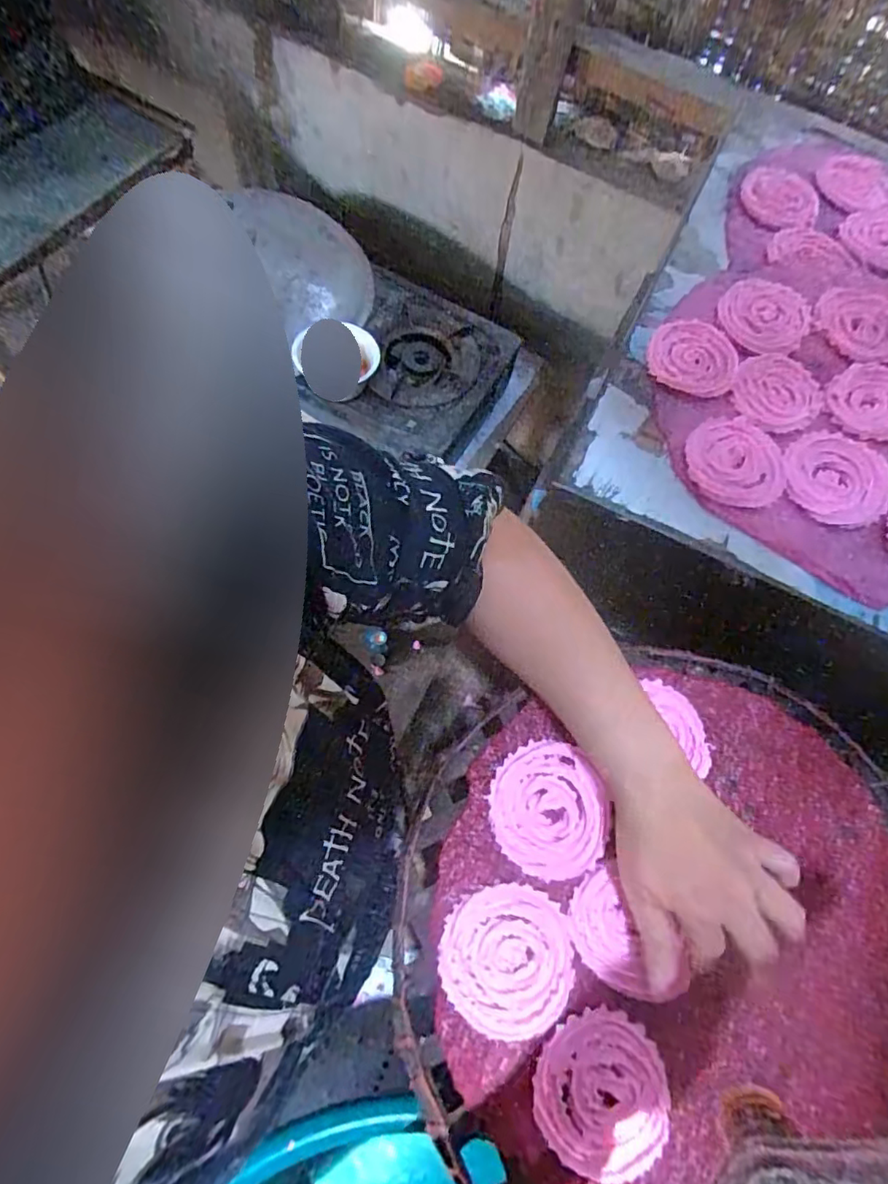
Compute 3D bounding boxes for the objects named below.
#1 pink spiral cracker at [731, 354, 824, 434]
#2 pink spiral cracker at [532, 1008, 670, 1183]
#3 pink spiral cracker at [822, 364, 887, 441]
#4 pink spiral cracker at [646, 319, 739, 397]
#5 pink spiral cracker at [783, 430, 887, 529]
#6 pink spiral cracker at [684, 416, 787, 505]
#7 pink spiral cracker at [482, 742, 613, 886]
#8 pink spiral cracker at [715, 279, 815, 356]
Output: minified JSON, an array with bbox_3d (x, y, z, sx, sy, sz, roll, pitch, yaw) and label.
[{"bbox_3d":[0.298,-0.178,0.516,0.074,0.004,0.084,34,69,9],"label":"pink spiral cracker"},{"bbox_3d":[0.096,0.300,0.345,0.080,0.013,0.078,2,67,-5],"label":"pink spiral cracker"},{"bbox_3d":[0.391,-0.171,0.519,0.090,0.007,0.080,-37,75,-18],"label":"pink spiral cracker"},{"bbox_3d":[0.226,-0.214,0.521,0.080,0.009,0.082,2,67,-5],"label":"pink spiral cracker"},{"bbox_3d":[0.332,-0.097,0.487,0.084,0.006,0.089,2,67,-5],"label":"pink spiral cracker"},{"bbox_3d":[0.247,-0.111,0.485,0.084,0.007,0.085,2,67,-5],"label":"pink spiral cracker"},{"bbox_3d":[0.073,0.153,0.403,0.079,0.006,0.086,-35,75,-17],"label":"pink spiral cracker"},{"bbox_3d":[0.302,-0.261,0.544,0.081,0.010,0.082,0,73,-1],"label":"pink spiral cracker"}]

